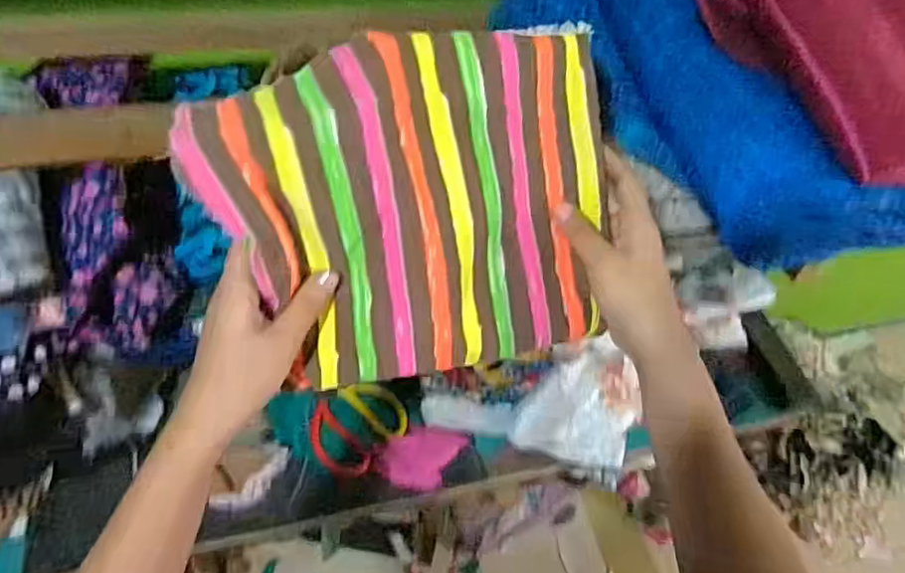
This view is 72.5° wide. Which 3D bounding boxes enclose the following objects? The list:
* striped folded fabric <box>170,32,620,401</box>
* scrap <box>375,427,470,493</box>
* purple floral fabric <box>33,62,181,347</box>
[{"bbox_3d":[-0.017,-0.045,0.376,0.243,0.198,0.033,-11,16,-20],"label":"striped folded fabric"},{"bbox_3d":[-0.043,0.215,0.800,0.088,0.019,0.090,27,53,15],"label":"scrap"},{"bbox_3d":[-0.301,-0.092,0.516,0.097,0.120,0.273,-13,77,-16],"label":"purple floral fabric"}]

